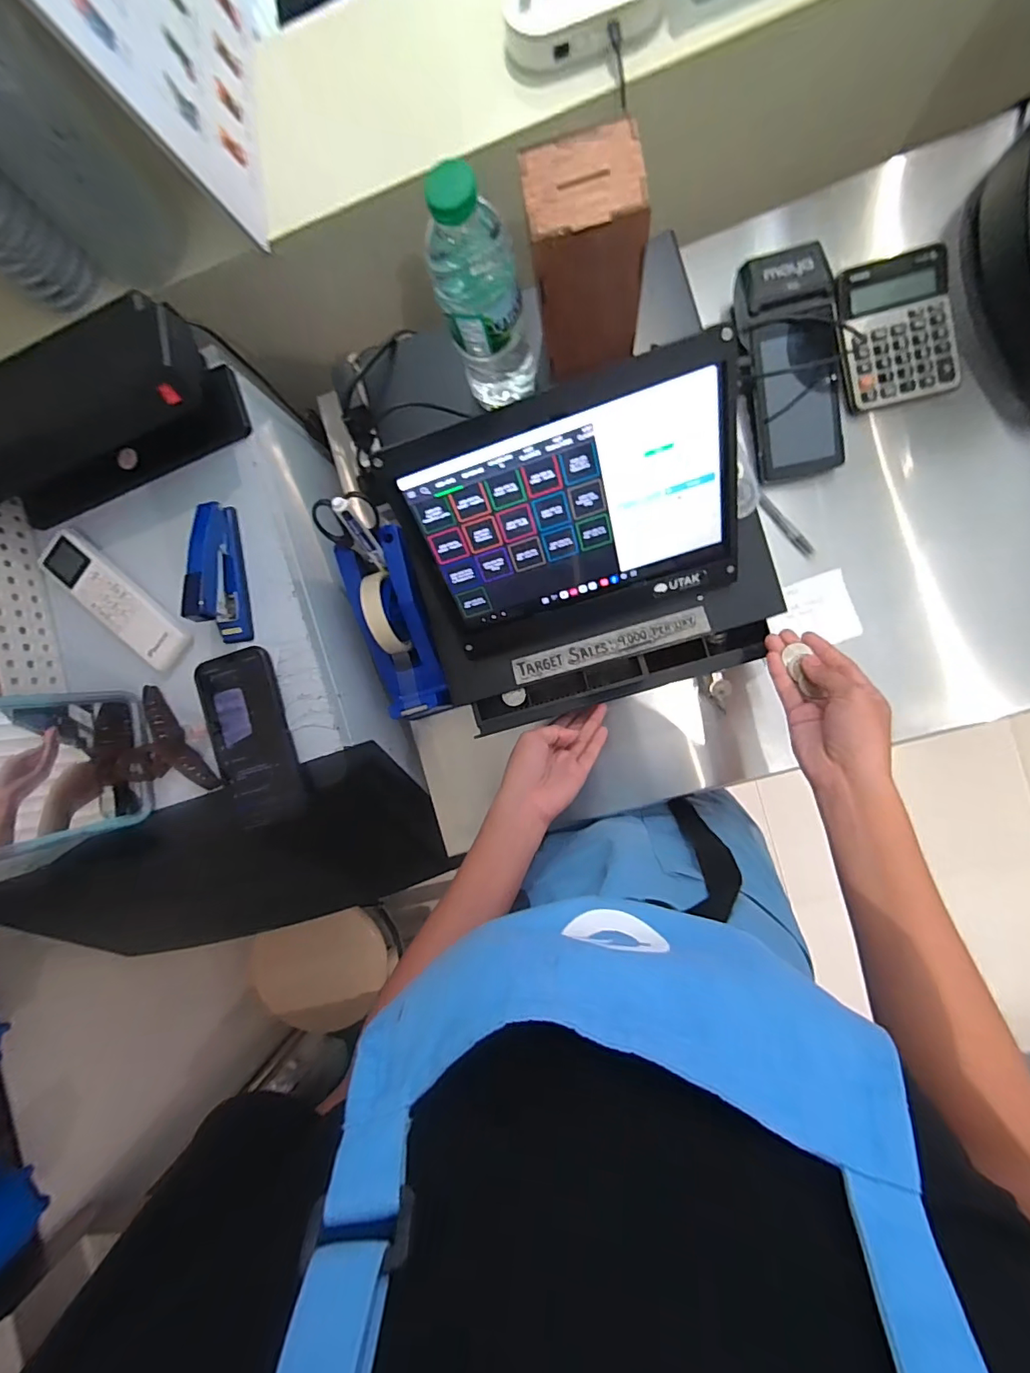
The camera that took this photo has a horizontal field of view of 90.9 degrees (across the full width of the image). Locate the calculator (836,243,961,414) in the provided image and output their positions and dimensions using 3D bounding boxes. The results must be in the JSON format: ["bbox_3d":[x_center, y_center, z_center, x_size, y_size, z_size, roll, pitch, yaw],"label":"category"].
[{"bbox_3d":[0.393,-0.366,0.522,0.108,0.022,0.136,-11,90,9],"label":"calculator"}]

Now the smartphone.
[{"bbox_3d":[-0.263,0.052,0.504,0.080,0.010,0.175,-15,89,9],"label":"smartphone"}]

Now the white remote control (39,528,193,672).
[{"bbox_3d":[-0.406,-0.088,0.516,0.175,0.023,0.052,40,96,6],"label":"white remote control"}]

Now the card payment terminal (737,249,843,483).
[{"bbox_3d":[0.288,-0.329,0.524,0.085,0.046,0.214,-10,90,9],"label":"card payment terminal"}]

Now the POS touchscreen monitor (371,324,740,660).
[{"bbox_3d":[0.047,-0.142,0.430,0.255,0.050,0.205,-15,133,9],"label":"POS touchscreen monitor"}]

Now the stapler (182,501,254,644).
[{"bbox_3d":[-0.289,-0.110,0.482,0.029,0.048,0.129,-8,90,9],"label":"stapler"}]

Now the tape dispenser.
[{"bbox_3d":[-0.126,-0.062,0.534,0.076,0.068,0.196,-17,89,9],"label":"tape dispenser"}]

